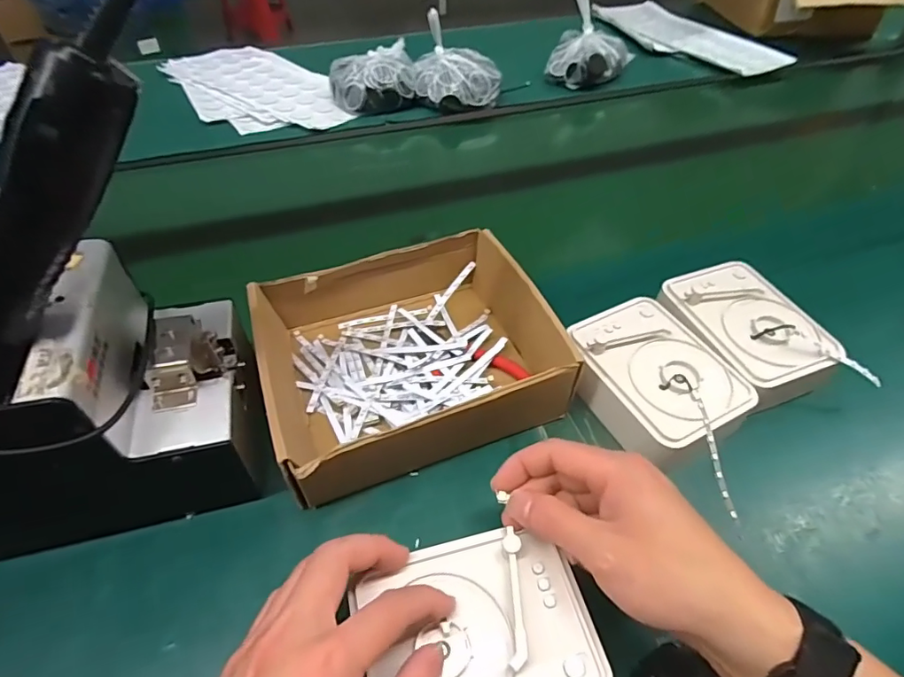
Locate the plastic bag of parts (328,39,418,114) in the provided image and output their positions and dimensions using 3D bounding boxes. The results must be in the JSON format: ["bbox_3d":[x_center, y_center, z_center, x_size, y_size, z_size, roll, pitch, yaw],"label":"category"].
[{"bbox_3d":[-0.130,-0.418,0.811,0.133,0.061,0.124,-6,47,-6],"label":"plastic bag of parts"}]

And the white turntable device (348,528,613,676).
[{"bbox_3d":[0.014,0.155,0.269,0.119,0.023,0.095,-11,49,-11],"label":"white turntable device"}]

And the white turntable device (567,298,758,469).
[{"bbox_3d":[0.159,0.033,0.404,0.100,0.057,0.130,-23,51,-21],"label":"white turntable device"}]

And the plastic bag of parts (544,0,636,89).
[{"bbox_3d":[0.242,-0.515,0.880,0.123,0.107,0.140,21,50,19],"label":"plastic bag of parts"}]

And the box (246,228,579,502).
[{"bbox_3d":[-0.036,0.008,0.410,0.214,0.075,0.190,-15,48,-14],"label":"box"}]

